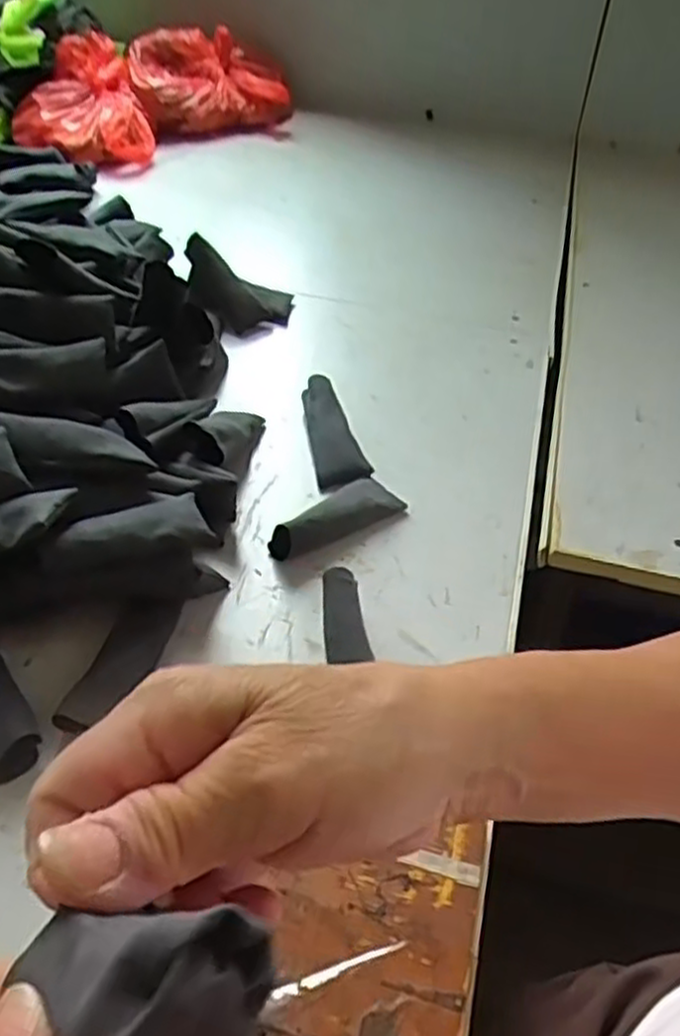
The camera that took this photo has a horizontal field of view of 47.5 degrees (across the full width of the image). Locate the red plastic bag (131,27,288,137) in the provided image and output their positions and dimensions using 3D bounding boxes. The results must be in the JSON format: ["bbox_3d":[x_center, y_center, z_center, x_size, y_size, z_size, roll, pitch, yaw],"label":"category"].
[{"bbox_3d":[-0.175,-0.586,1.043,0.193,0.102,0.111,-10,47,-13],"label":"red plastic bag"}]

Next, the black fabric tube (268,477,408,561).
[{"bbox_3d":[0.000,-0.001,0.556,0.104,0.033,0.039,-33,56,-30],"label":"black fabric tube"}]

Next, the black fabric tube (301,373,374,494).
[{"bbox_3d":[-0.008,-0.069,0.625,0.039,0.023,0.102,-10,60,-12],"label":"black fabric tube"}]

